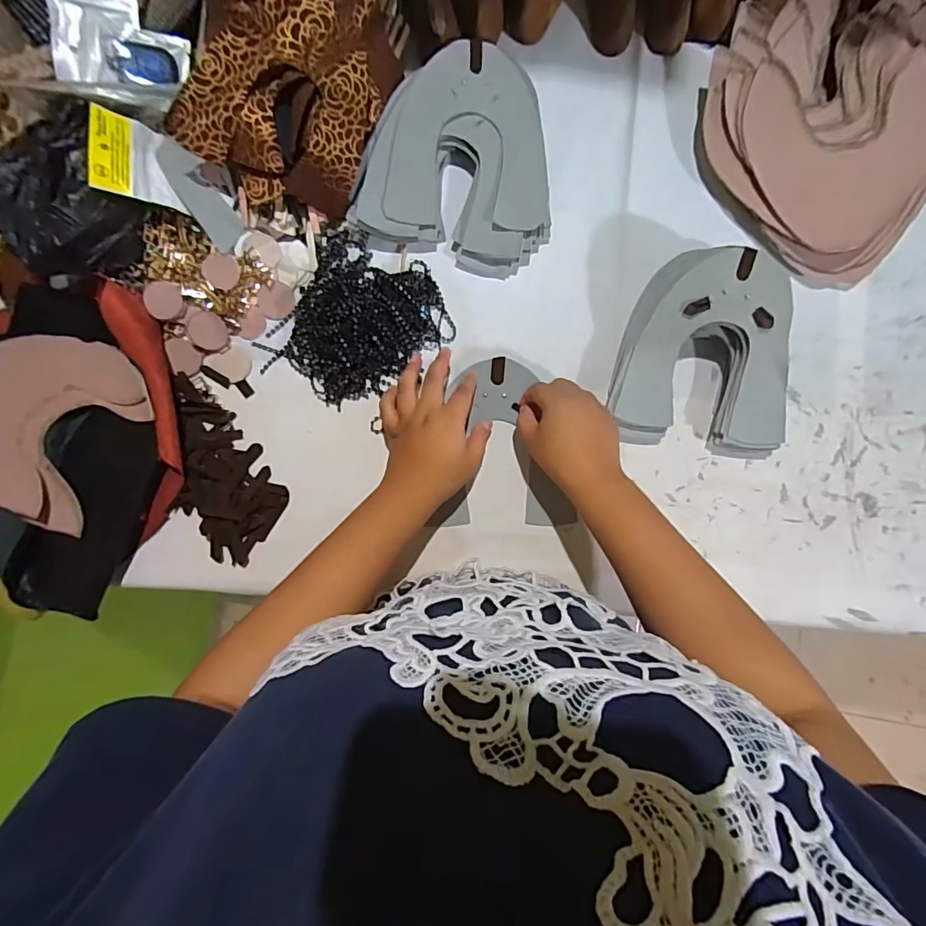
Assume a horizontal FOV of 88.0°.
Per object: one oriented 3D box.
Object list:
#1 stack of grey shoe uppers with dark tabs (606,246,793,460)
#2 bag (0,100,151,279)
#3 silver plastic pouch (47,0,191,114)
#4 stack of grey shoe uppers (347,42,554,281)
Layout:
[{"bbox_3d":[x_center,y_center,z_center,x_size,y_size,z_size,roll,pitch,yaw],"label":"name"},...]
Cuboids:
[{"bbox_3d":[0.228,-0.098,0.441,0.157,0.074,0.163,8,87,0],"label":"stack of grey shoe uppers with dark tabs"},{"bbox_3d":[-0.347,-0.238,0.428,0.101,0.063,0.138,16,87,1],"label":"bag"},{"bbox_3d":[-0.311,-0.383,0.437,0.107,0.020,0.104,0,92,-21],"label":"silver plastic pouch"},{"bbox_3d":[0.004,-0.291,0.463,0.176,0.046,0.185,14,87,1],"label":"stack of grey shoe uppers"}]

